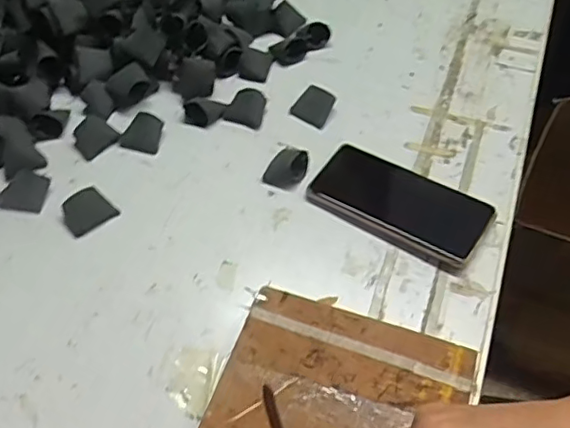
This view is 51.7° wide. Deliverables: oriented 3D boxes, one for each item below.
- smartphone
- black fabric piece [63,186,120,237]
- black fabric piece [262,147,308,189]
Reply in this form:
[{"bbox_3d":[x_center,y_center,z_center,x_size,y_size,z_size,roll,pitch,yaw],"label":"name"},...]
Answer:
[{"bbox_3d":[0.104,-0.010,0.545,0.159,0.013,0.080,28,59,22],"label":"smartphone"},{"bbox_3d":[-0.187,-0.004,0.554,0.044,0.014,0.038,-37,59,-22],"label":"black fabric piece"},{"bbox_3d":[0.004,-0.046,0.578,0.037,0.019,0.048,24,58,20],"label":"black fabric piece"}]

